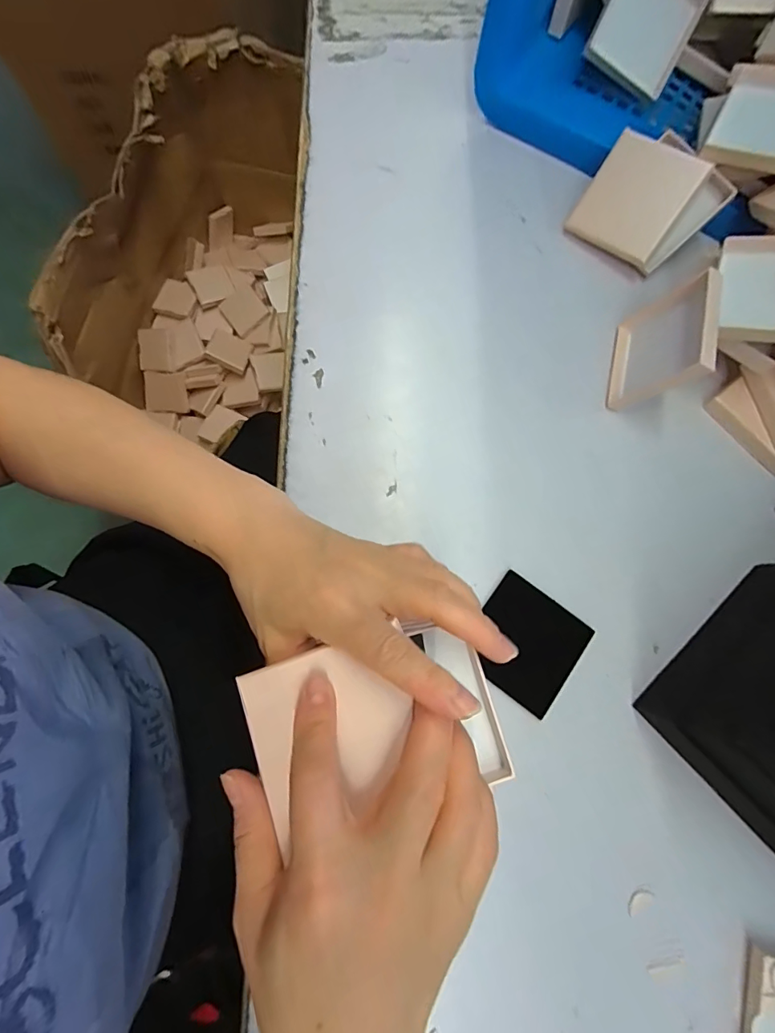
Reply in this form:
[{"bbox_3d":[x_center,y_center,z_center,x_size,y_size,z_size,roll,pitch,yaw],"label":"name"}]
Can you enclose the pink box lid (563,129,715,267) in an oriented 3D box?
[{"bbox_3d":[0.193,-0.250,0.353,0.073,0.011,0.075,38,117,14],"label":"pink box lid"}]

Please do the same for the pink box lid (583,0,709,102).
[{"bbox_3d":[0.209,-0.396,0.359,0.076,0.008,0.070,17,114,-16],"label":"pink box lid"}]

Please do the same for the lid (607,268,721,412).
[{"bbox_3d":[0.198,-0.124,0.325,0.010,0.077,0.083,22,74,-19],"label":"lid"}]

